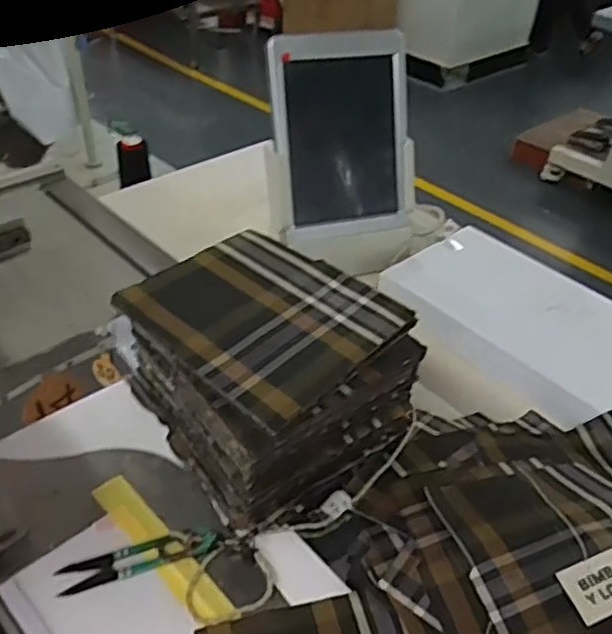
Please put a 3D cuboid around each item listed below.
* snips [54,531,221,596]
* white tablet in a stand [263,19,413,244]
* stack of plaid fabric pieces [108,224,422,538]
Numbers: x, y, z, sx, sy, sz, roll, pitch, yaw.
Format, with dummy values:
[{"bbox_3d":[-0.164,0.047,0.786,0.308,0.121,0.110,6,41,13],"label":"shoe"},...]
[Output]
[{"bbox_3d":[-0.112,0.161,0.452,0.102,0.009,0.022,-10,41,-18],"label":"snips"},{"bbox_3d":[0.039,-0.174,0.702,0.157,0.208,0.089,-9,41,-16],"label":"white tablet in a stand"},{"bbox_3d":[-0.031,0.042,0.518,0.160,0.127,0.178,-25,47,-32],"label":"stack of plaid fabric pieces"}]

